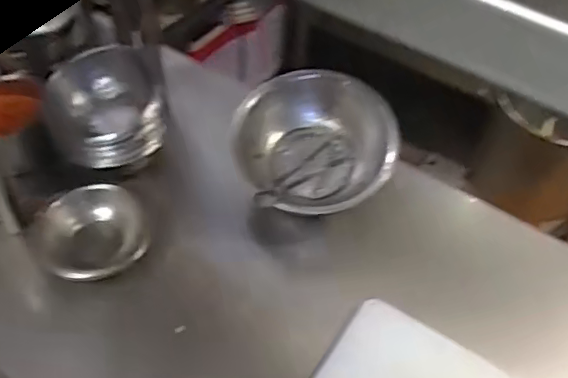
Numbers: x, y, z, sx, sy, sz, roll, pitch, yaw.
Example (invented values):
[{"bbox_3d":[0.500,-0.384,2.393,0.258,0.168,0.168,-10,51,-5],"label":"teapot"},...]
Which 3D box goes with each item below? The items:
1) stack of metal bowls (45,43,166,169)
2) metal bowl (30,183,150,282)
[{"bbox_3d":[-0.247,-0.111,0.829,0.147,0.106,0.138,-16,52,-15],"label":"stack of metal bowls"},{"bbox_3d":[-0.253,0.057,0.793,0.117,0.059,0.140,20,52,14],"label":"metal bowl"}]

